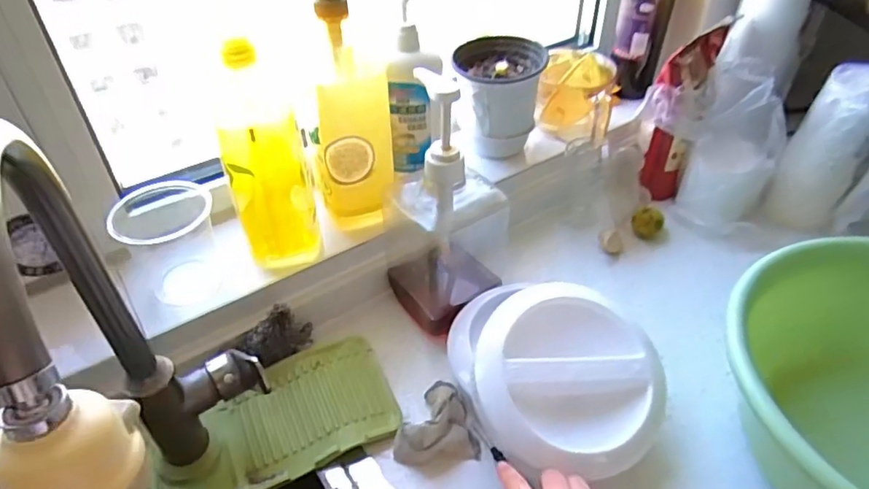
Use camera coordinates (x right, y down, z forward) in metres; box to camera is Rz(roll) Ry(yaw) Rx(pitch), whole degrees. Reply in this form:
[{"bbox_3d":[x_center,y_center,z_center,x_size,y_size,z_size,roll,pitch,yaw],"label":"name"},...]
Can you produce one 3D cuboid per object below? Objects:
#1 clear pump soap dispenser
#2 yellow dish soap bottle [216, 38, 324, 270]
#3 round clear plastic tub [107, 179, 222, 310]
[{"bbox_3d":[0.011,-0.042,0.617,0.108,0.266,0.103,-21,45,-21],"label":"clear pump soap dispenser"},{"bbox_3d":[-0.175,-0.084,0.604,0.086,0.239,0.070,-12,43,-12],"label":"yellow dish soap bottle"},{"bbox_3d":[-0.285,-0.007,0.622,0.093,0.103,0.099,-1,42,1],"label":"round clear plastic tub"}]

